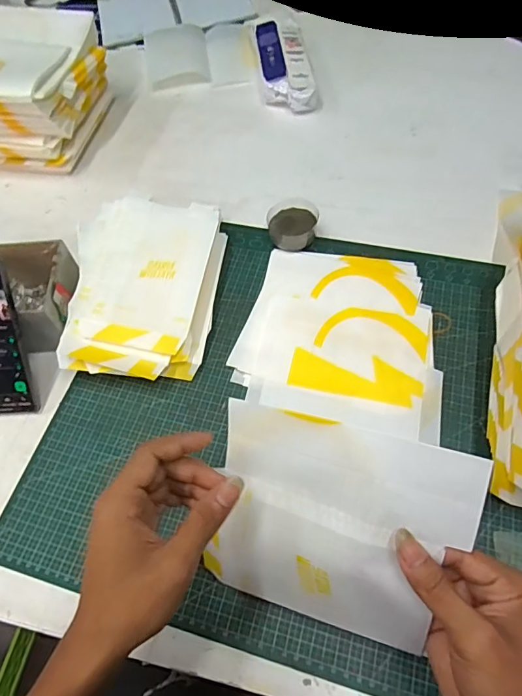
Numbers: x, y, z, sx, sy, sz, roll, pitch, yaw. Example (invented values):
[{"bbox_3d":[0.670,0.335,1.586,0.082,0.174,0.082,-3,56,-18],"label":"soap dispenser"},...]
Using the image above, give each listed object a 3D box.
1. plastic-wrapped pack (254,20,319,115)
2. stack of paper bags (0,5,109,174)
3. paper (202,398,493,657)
[{"bbox_3d":[0.038,-0.451,0.732,0.085,0.040,0.205,-6,60,1],"label":"plastic-wrapped pack"},{"bbox_3d":[-0.344,-0.374,0.674,0.198,0.122,0.207,8,61,9],"label":"stack of paper bags"},{"bbox_3d":[0.046,0.130,0.320,0.170,0.018,0.166,14,105,23],"label":"paper"}]

